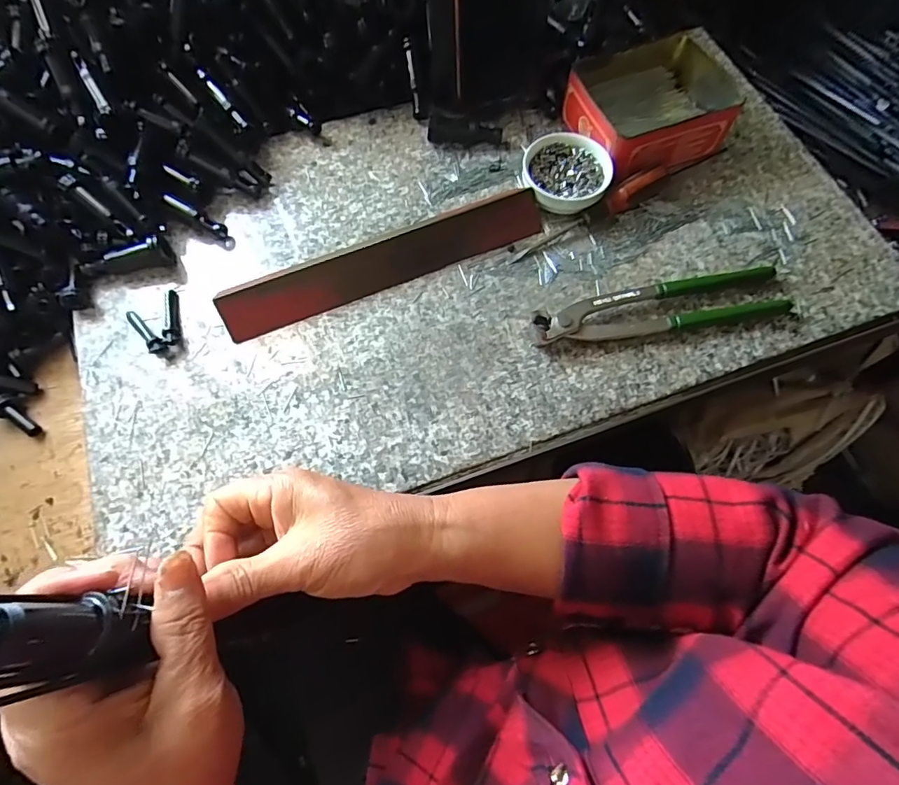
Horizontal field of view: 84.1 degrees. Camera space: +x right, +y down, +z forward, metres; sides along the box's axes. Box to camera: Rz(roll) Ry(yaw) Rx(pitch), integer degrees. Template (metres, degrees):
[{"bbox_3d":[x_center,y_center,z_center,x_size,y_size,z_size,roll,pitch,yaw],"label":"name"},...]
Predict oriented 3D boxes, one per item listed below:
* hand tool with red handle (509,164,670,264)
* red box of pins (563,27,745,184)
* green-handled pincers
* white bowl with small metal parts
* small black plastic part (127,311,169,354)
[{"bbox_3d":[0.114,-0.145,0.409,0.145,0.014,0.017,-31,70,1],"label":"hand tool with red handle"},{"bbox_3d":[0.172,-0.247,0.435,0.130,0.044,0.118,-23,69,-9],"label":"red box of pins"},{"bbox_3d":[0.159,-0.067,0.378,0.198,0.016,0.044,-10,68,-4],"label":"green-handled pincers"},{"bbox_3d":[0.097,-0.183,0.418,0.069,0.028,0.065,0,67,0],"label":"white bowl with small metal parts"},{"bbox_3d":[-0.229,-0.045,0.371,0.047,0.010,0.012,39,72,15],"label":"small black plastic part"}]

